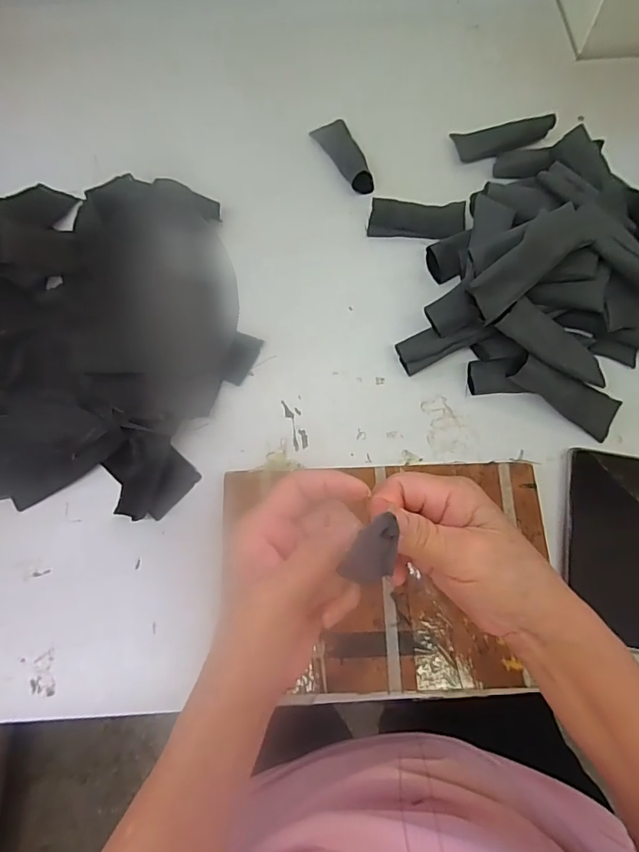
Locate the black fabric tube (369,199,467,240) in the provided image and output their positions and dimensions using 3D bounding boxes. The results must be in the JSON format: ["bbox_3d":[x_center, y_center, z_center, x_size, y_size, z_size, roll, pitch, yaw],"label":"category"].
[{"bbox_3d":[0.104,-0.218,0.515,0.099,0.027,0.033,4,71,3],"label":"black fabric tube"}]

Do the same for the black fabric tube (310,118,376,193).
[{"bbox_3d":[0.029,-0.309,0.551,0.038,0.021,0.107,-22,72,-6],"label":"black fabric tube"}]

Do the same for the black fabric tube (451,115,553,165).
[{"bbox_3d":[0.207,-0.322,0.547,0.105,0.016,0.038,-6,81,12],"label":"black fabric tube"}]

